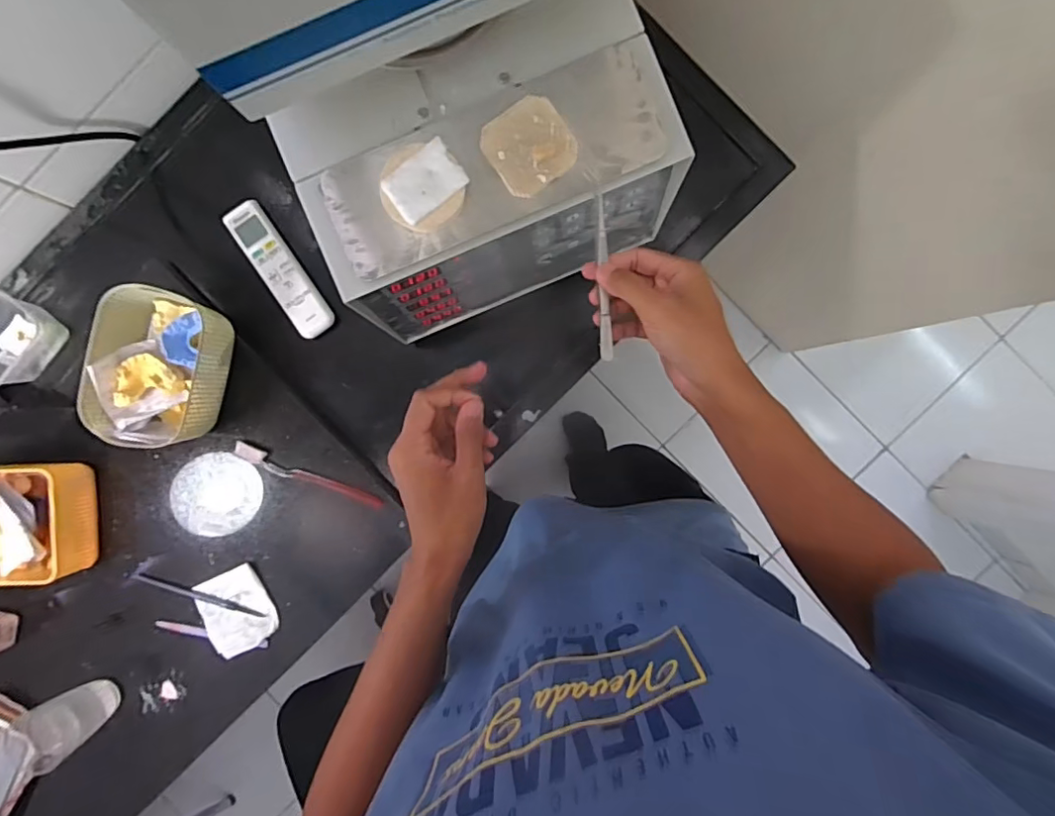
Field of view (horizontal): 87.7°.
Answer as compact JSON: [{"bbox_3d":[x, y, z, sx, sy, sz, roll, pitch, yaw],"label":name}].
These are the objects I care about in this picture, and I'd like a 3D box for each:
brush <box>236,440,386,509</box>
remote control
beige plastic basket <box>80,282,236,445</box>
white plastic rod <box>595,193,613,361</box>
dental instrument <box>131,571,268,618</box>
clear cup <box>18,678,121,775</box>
[{"bbox_3d":[-0.267,0.086,0.669,0.184,0.019,0.017,24,92,0],"label":"brush"},{"bbox_3d":[-0.305,-0.170,0.679,0.046,0.016,0.180,-34,91,2],"label":"remote control"},{"bbox_3d":[-0.416,-0.046,0.628,0.115,0.083,0.167,12,92,1],"label":"beige plastic basket"},{"bbox_3d":[0.059,-0.100,0.424,0.009,0.012,0.126,-4,98,1],"label":"white plastic rod"},{"bbox_3d":[-0.406,0.232,0.678,0.171,0.007,0.013,16,92,0],"label":"dental instrument"},{"bbox_3d":[-0.533,0.364,0.652,0.070,0.092,0.067,0,92,1],"label":"clear cup"}]

